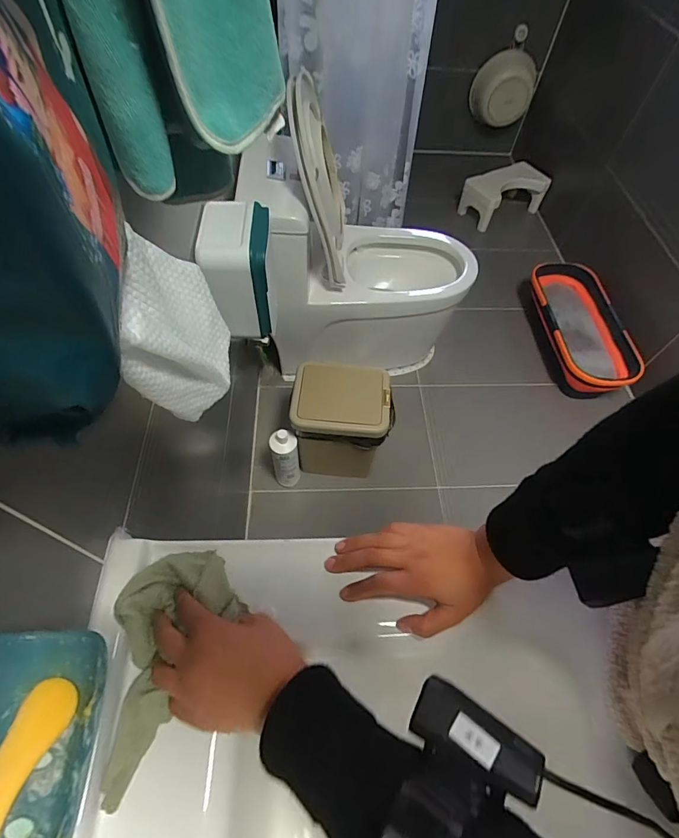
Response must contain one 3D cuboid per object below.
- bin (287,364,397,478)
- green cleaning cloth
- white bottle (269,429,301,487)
[{"bbox_3d":[0.007,0.025,1.221,0.271,0.350,0.188,5,57,0],"label":"bin"},{"bbox_3d":[-0.152,0.214,0.364,0.099,0.054,0.193,11,67,4],"label":"green cleaning cloth"},{"bbox_3d":[-0.154,0.121,1.210,0.078,0.260,0.065,-7,58,-8],"label":"white bottle"}]

